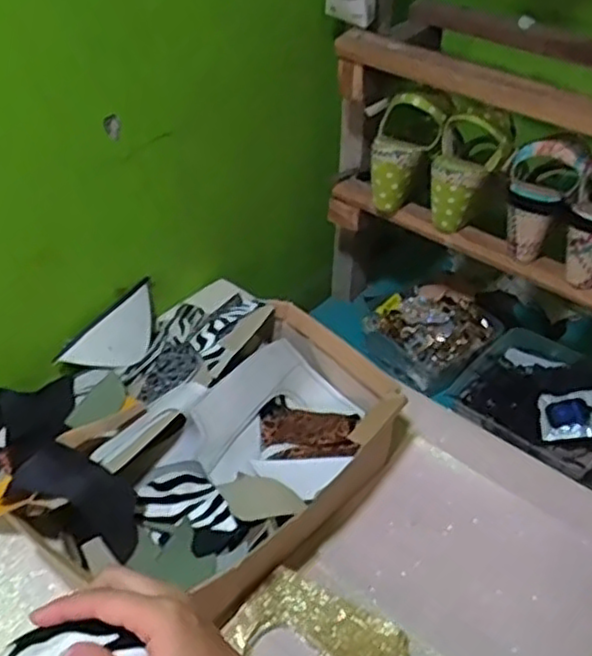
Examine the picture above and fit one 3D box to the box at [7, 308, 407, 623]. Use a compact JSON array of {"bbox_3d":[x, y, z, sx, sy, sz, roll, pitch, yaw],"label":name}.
[{"bbox_3d":[-0.067,0.134,0.680,0.196,0.101,0.354,33,49,31],"label":"box"}]

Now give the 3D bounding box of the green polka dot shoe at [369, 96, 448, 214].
[{"bbox_3d":[0.121,-0.211,0.872,0.077,0.139,0.058,27,19,26],"label":"green polka dot shoe"}]

